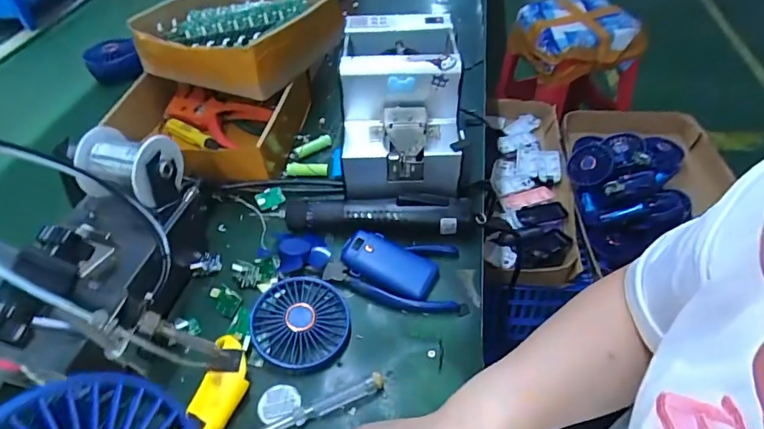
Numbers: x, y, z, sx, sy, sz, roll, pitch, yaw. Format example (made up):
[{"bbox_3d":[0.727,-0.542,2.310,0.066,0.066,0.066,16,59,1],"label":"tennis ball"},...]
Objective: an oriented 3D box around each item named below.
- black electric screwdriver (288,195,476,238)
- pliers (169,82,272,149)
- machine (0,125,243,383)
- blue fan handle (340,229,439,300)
[{"bbox_3d":[-0.004,-0.003,0.491,0.195,0.030,0.034,-1,46,4],"label":"black electric screwdriver"},{"bbox_3d":[-0.228,-0.139,0.629,0.148,0.029,0.062,21,51,22],"label":"pliers"},{"bbox_3d":[-0.211,0.022,0.367,0.123,0.212,0.256,-17,48,-12],"label":"machine"},{"bbox_3d":[0.007,0.046,0.460,0.095,0.018,0.050,19,50,20],"label":"blue fan handle"}]

